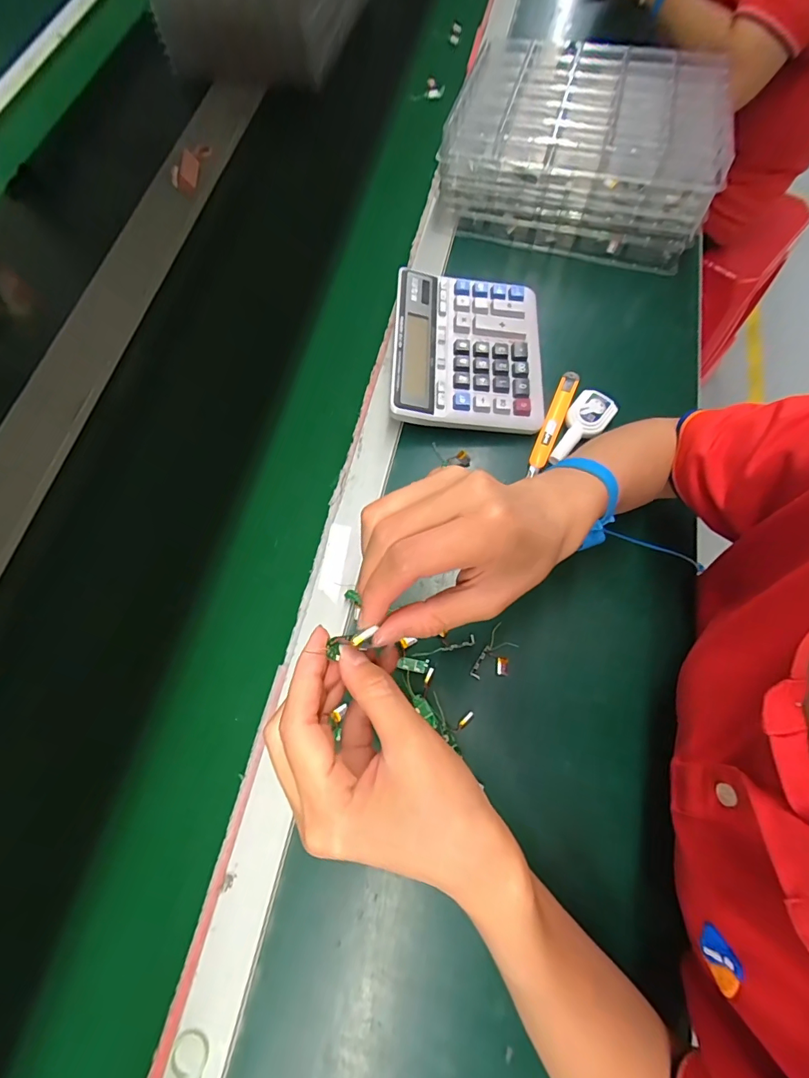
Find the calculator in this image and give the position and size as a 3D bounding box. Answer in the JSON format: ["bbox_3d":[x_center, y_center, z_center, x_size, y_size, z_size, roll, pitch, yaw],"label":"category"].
[{"bbox_3d":[0.066,-0.200,0.479,0.152,0.041,0.181,2,70,3],"label":"calculator"}]

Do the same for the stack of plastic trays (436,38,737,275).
[{"bbox_3d":[0.219,-0.491,0.556,0.301,0.103,0.248,16,71,8],"label":"stack of plastic trays"}]

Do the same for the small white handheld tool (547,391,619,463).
[{"bbox_3d":[0.175,-0.113,0.449,0.039,0.012,0.086,39,76,14],"label":"small white handheld tool"}]

